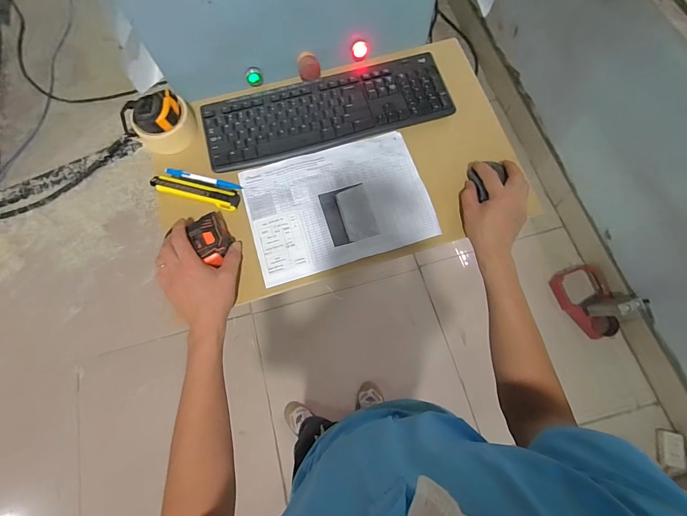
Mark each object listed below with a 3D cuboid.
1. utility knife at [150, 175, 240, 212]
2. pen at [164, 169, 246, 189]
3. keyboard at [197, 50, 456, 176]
[{"bbox_3d":[-0.249,-0.109,0.579,0.153,0.022,0.036,11,71,6],"label":"utility knife"},{"bbox_3d":[-0.238,-0.133,0.592,0.134,0.015,0.013,12,72,7],"label":"pen"},{"bbox_3d":[-0.028,-0.261,0.621,0.429,0.030,0.140,-15,71,-3],"label":"keyboard"}]

